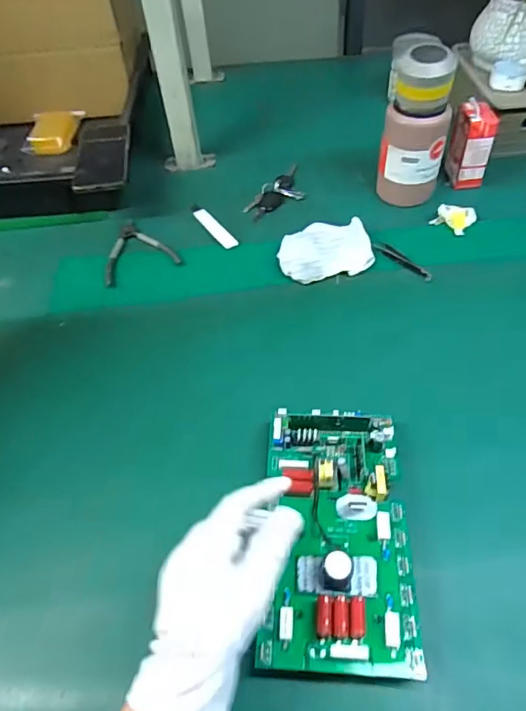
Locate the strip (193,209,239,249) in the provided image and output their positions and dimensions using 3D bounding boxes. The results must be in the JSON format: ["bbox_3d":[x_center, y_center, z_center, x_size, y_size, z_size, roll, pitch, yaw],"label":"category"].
[{"bbox_3d":[-0.074,-0.196,0.755,0.025,0.004,0.107,-28,55,-15],"label":"strip"}]

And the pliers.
[{"bbox_3d":[-0.196,-0.162,0.742,0.107,0.011,0.142,-23,54,-12],"label":"pliers"}]

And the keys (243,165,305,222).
[{"bbox_3d":[0.027,-0.266,0.800,0.148,0.011,0.077,-38,58,-22],"label":"keys"}]

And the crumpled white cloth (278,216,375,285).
[{"bbox_3d":[0.086,-0.145,0.687,0.125,0.031,0.083,-10,52,-2],"label":"crumpled white cloth"}]

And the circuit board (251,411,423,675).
[{"bbox_3d":[0.068,0.142,0.428,0.128,0.036,0.226,-2,51,5],"label":"circuit board"}]

